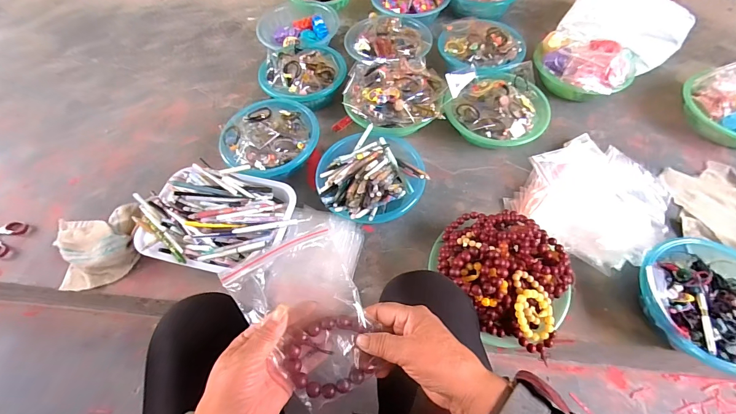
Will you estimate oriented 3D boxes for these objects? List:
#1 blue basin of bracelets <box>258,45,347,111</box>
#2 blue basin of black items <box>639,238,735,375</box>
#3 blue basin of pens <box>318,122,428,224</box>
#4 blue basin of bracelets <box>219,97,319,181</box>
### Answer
[{"bbox_3d":[-0.168,-0.341,0.935,0.221,0.098,0.190,-24,60,-12],"label":"blue basin of bracelets"},{"bbox_3d":[0.581,0.167,0.604,0.221,0.086,0.216,-1,59,1],"label":"blue basin of black items"},{"bbox_3d":[0.004,-0.062,0.747,0.215,0.118,0.205,-1,58,2],"label":"blue basin of pens"},{"bbox_3d":[-0.231,-0.162,0.837,0.213,0.087,0.219,-1,58,2],"label":"blue basin of bracelets"}]

